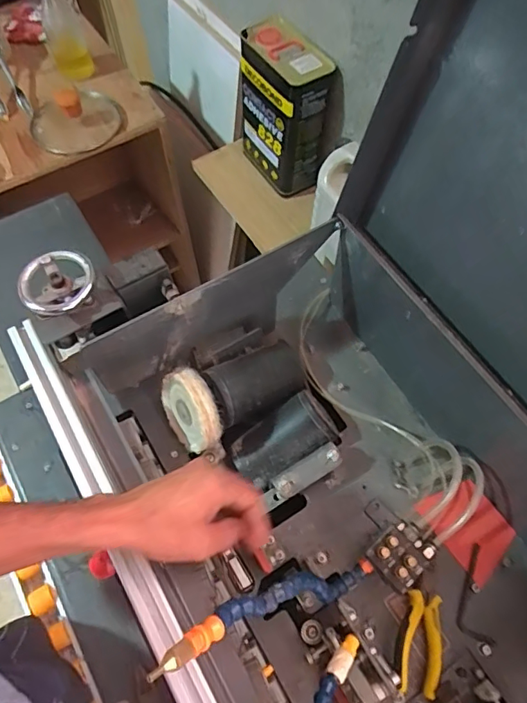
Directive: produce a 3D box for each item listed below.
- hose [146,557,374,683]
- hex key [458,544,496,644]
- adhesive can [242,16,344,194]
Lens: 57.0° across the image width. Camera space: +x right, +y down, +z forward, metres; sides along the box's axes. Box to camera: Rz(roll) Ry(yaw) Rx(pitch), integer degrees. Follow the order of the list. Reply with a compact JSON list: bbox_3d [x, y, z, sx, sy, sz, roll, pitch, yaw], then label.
[{"bbox_3d":[0.019,0.216,0.420,0.028,0.297,0.030,-33,62,26],"label":"hose"},{"bbox_3d":[0.239,0.280,0.561,0.037,0.015,0.104,-1,64,0],"label":"hex key"},{"bbox_3d":[0.047,-0.429,0.885,0.111,0.236,0.174,-27,67,-12],"label":"adhesive can"}]

